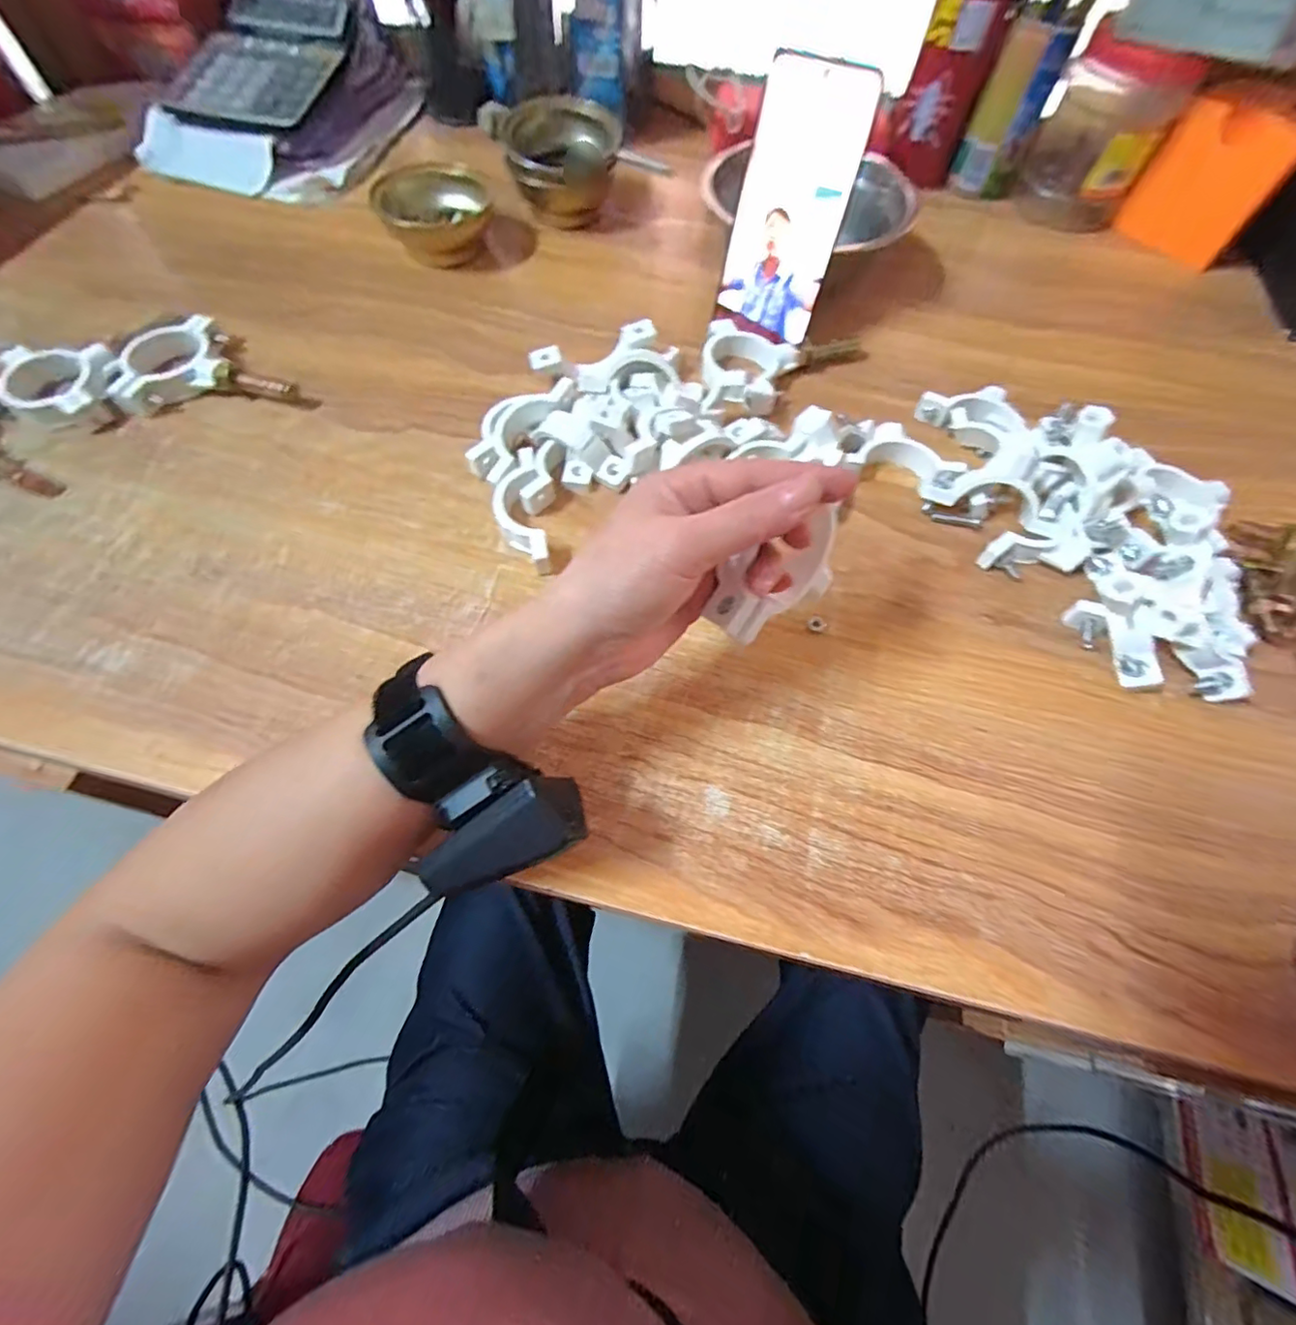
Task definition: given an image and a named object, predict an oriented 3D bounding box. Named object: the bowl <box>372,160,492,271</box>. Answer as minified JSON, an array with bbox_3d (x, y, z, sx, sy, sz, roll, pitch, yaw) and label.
[{"bbox_3d":[-0.184,-0.390,0.492,0.086,0.047,0.088,1,63,-2],"label":"bowl"}]

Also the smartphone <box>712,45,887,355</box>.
[{"bbox_3d":[0.100,-0.315,0.402,0.073,0.151,0.010,21,40,8],"label":"smartphone"}]

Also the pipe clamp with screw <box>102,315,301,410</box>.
[{"bbox_3d":[-0.314,-0.193,0.397,0.111,0.018,0.084,38,68,16],"label":"pipe clamp with screw"}]

